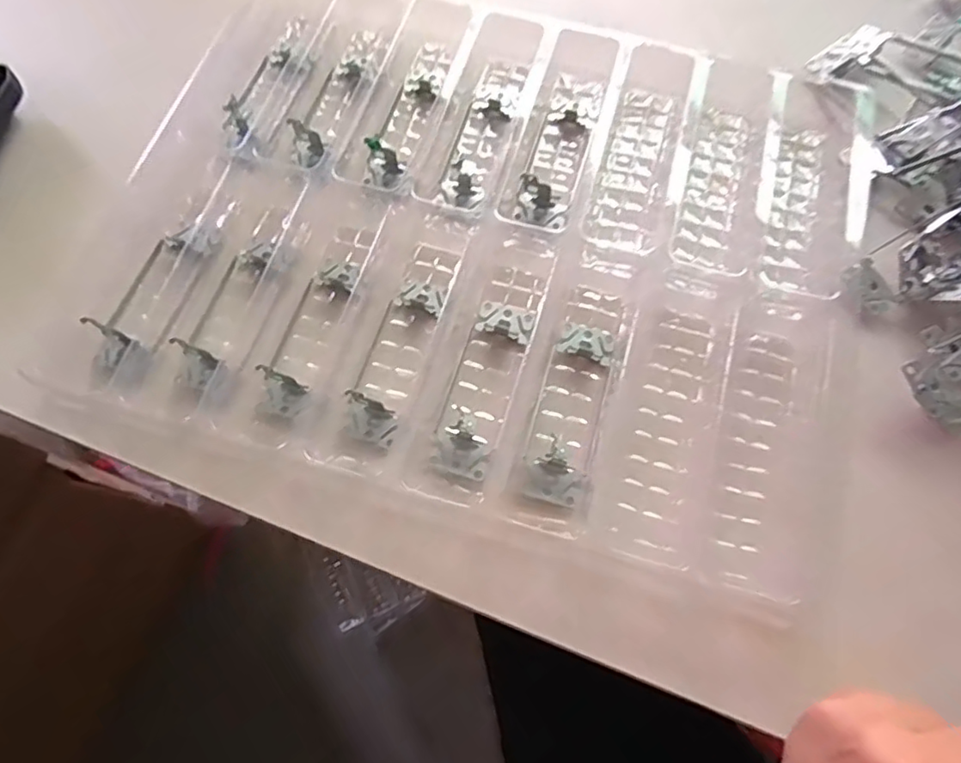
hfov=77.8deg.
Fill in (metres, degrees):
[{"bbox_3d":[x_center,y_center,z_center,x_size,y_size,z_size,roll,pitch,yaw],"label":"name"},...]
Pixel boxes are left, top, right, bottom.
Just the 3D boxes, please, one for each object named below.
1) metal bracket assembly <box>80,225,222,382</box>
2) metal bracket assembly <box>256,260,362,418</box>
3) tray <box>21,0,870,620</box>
[{"bbox_3d":[-0.200,-0.053,0.351,0.035,0.019,0.109,21,72,7],"label":"metal bracket assembly"},{"bbox_3d":[-0.102,-0.031,0.345,0.029,0.019,0.103,15,71,5],"label":"metal bracket assembly"},{"bbox_3d":[0.002,-0.099,0.366,0.444,0.028,0.343,17,71,6],"label":"tray"}]

